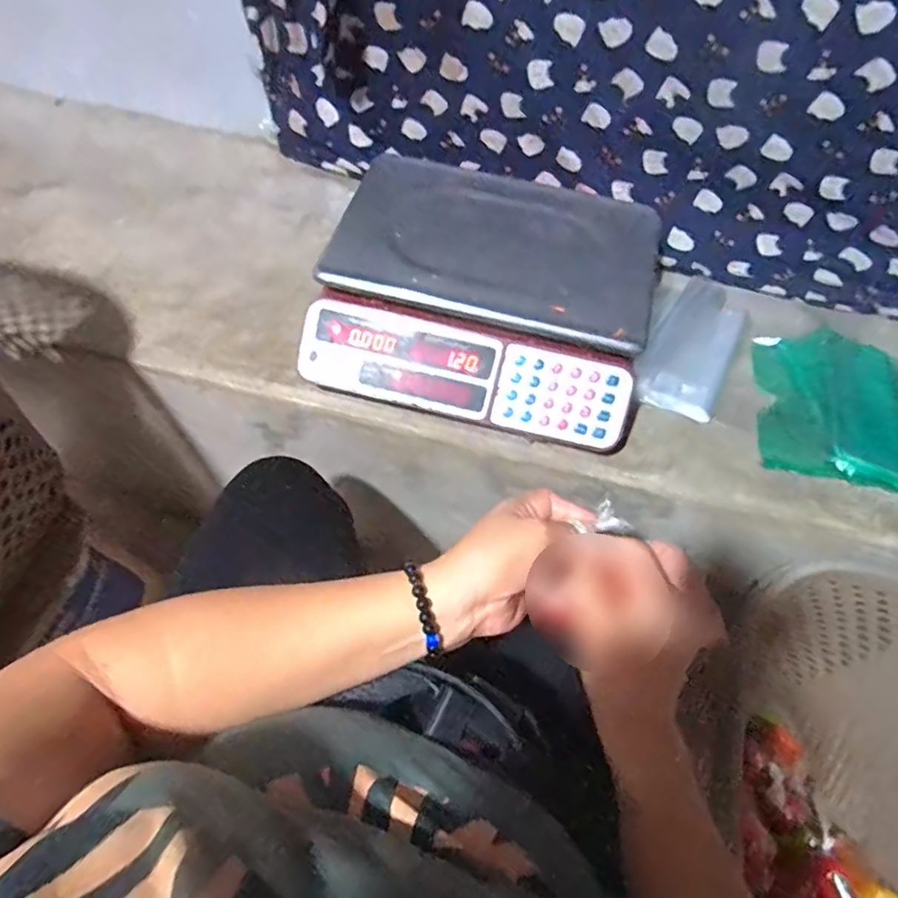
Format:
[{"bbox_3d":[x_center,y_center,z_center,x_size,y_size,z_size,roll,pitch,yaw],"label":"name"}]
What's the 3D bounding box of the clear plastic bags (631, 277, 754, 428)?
[{"bbox_3d":[0.295,-0.127,0.698,0.100,0.020,0.208,27,62,12],"label":"clear plastic bags"}]

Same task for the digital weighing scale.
[{"bbox_3d":[0.050,-0.178,0.668,0.351,0.112,0.316,14,60,5],"label":"digital weighing scale"}]

